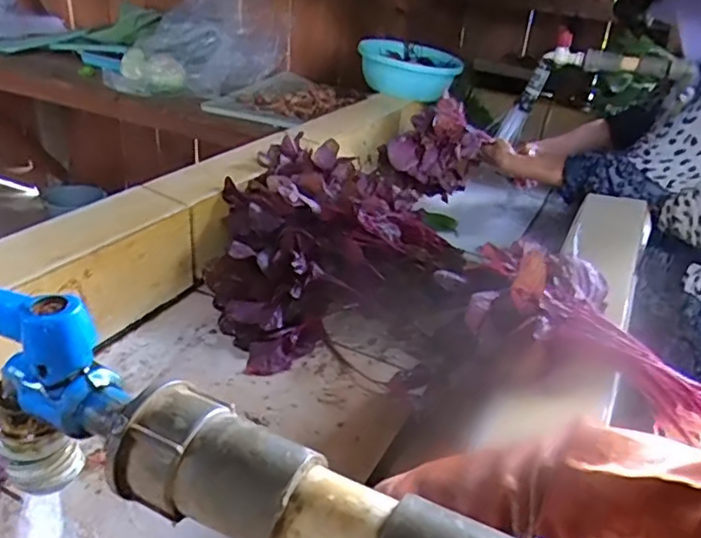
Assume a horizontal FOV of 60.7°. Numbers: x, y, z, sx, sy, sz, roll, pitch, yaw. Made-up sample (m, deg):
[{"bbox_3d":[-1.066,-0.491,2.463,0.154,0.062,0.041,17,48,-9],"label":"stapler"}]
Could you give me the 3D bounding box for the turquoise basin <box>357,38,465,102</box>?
[{"bbox_3d":[0.157,-0.536,1.661,0.267,0.146,0.248,5,29,-3],"label":"turquoise basin"}]

